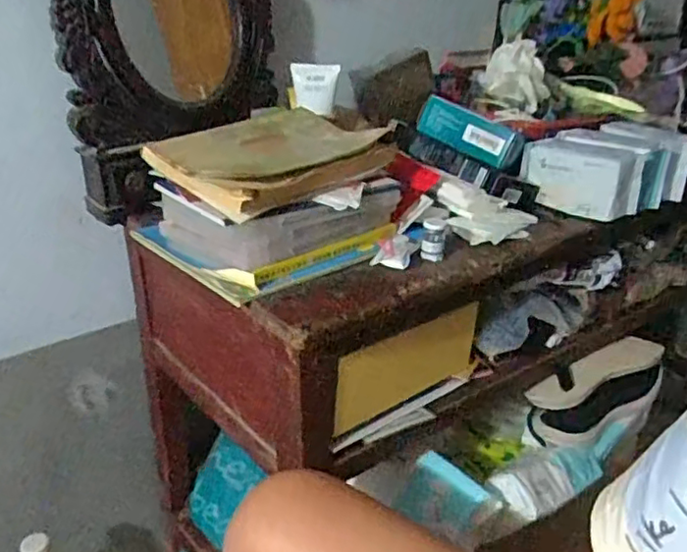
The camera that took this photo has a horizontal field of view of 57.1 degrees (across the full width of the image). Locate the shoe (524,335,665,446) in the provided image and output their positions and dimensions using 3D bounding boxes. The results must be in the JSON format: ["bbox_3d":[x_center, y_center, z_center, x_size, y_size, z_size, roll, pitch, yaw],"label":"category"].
[{"bbox_3d":[0.350,0.152,0.843,0.248,0.076,0.070,-16,30,-31],"label":"shoe"}]

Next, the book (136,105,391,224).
[{"bbox_3d":[-0.063,-0.112,0.590,0.137,0.042,0.205,18,30,33],"label":"book"}]

